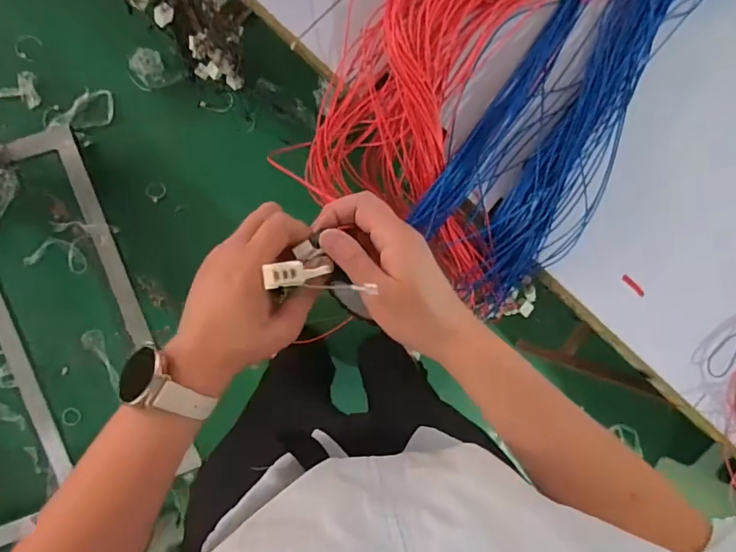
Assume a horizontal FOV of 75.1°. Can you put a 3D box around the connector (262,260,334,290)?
[{"bbox_3d":[-0.041,-0.002,0.304,0.049,0.007,0.013,-9,93,-41],"label":"connector"}]

